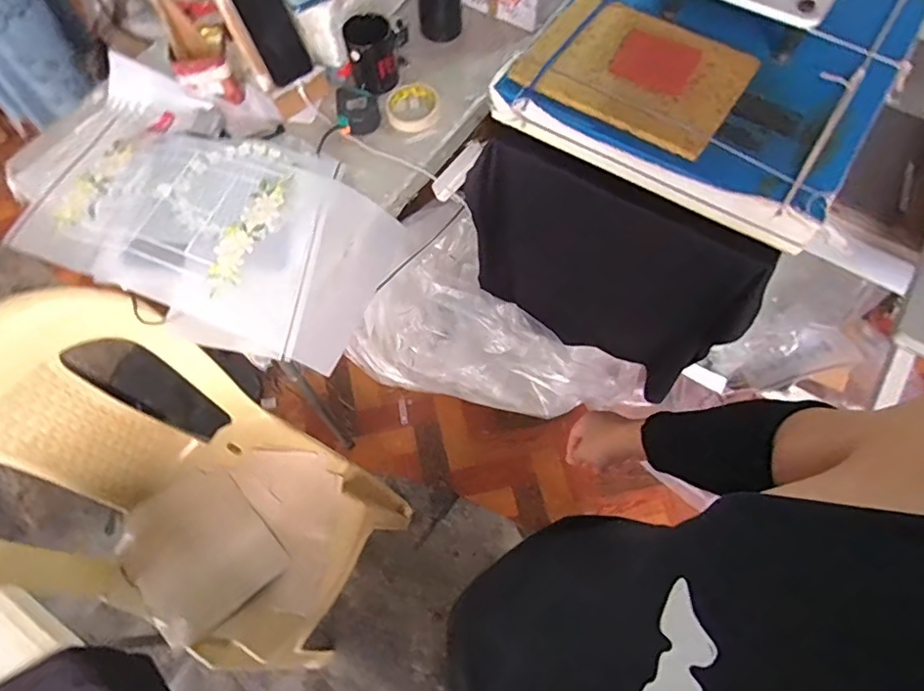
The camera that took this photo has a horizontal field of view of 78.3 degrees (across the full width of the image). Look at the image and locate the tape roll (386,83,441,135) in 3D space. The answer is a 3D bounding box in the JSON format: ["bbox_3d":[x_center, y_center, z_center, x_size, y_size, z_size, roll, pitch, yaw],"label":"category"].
[{"bbox_3d":[-0.087,-0.417,0.993,0.092,0.028,0.100,-1,65,2],"label":"tape roll"}]

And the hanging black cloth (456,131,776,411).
[{"bbox_3d":[0.212,-0.108,0.932,0.456,0.445,0.045,28,69,14],"label":"hanging black cloth"}]

